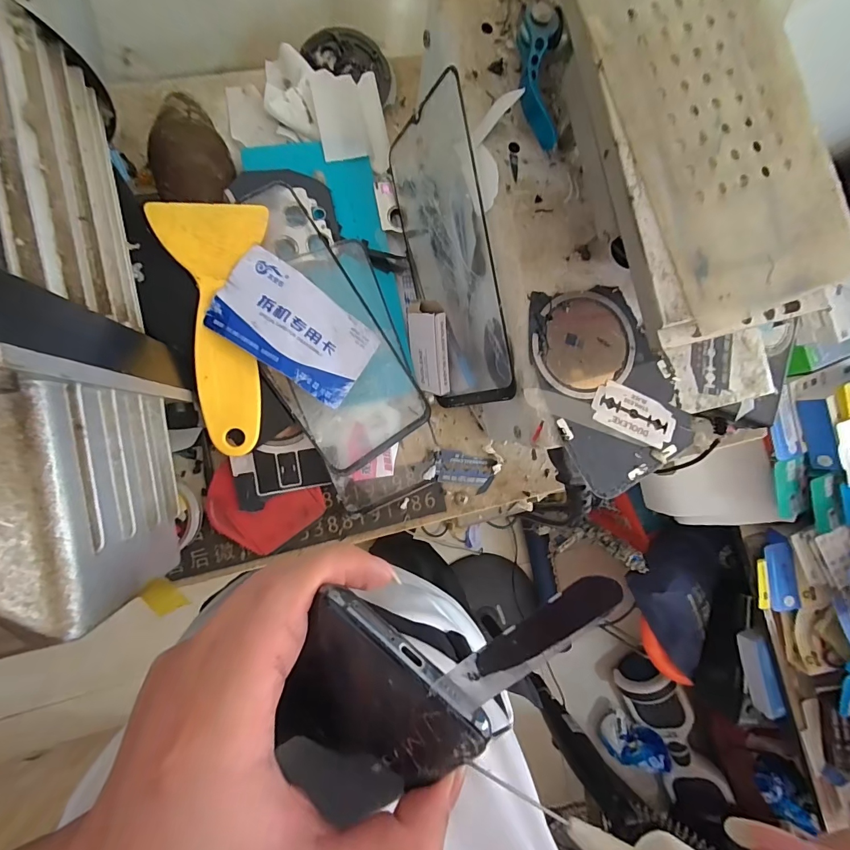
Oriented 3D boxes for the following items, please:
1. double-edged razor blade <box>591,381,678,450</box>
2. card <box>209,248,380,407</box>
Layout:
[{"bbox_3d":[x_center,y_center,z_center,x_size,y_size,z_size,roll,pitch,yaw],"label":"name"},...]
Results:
[{"bbox_3d":[0.102,-0.006,0.201,0.042,0.004,0.022,22,82,-3],"label":"double-edged razor blade"},{"bbox_3d":[-0.071,-0.053,0.228,0.084,0.007,0.052,35,71,-14],"label":"card"}]

